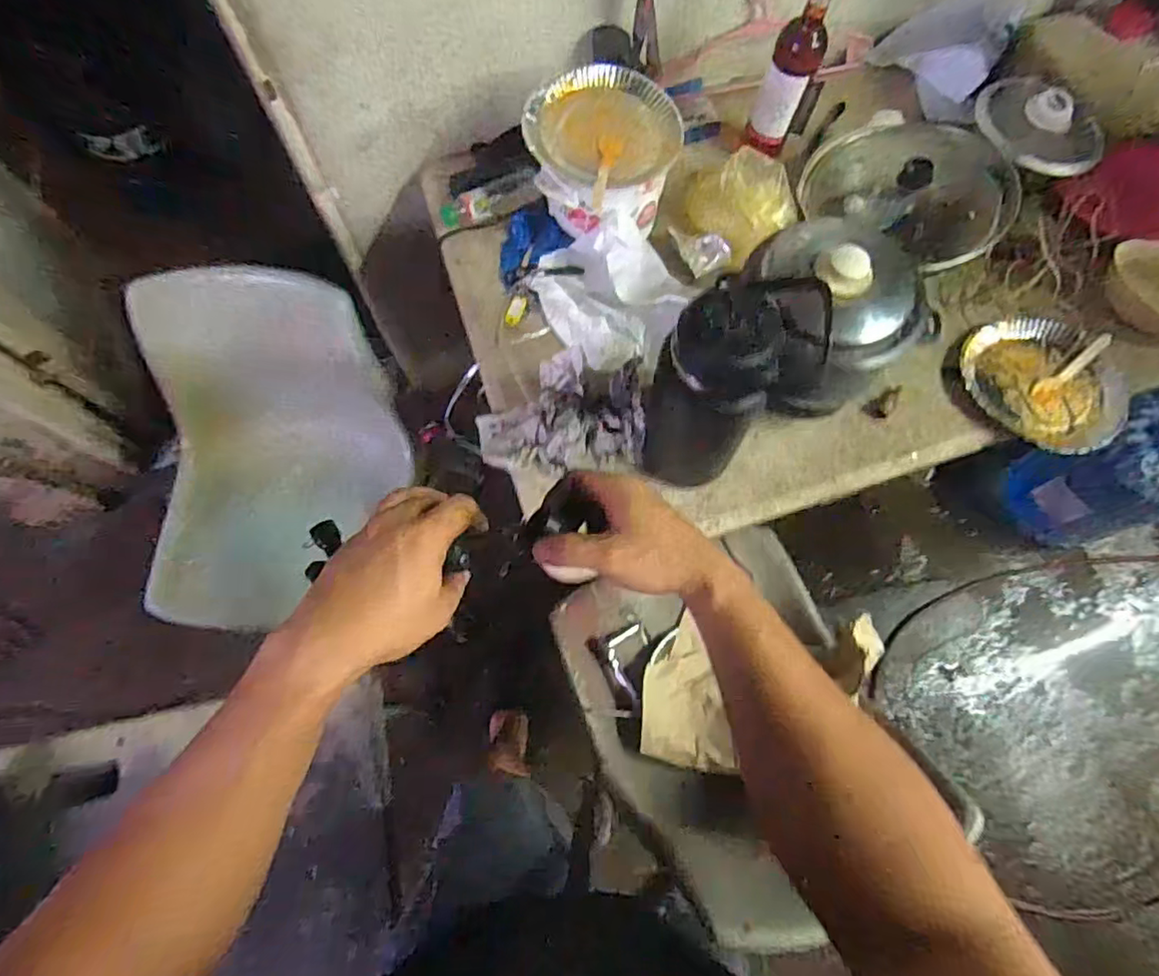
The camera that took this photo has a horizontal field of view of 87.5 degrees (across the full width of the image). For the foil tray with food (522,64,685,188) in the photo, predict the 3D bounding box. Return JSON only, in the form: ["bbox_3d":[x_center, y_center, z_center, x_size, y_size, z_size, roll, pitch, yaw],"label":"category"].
[{"bbox_3d":[0.036,-0.516,0.874,0.225,0.042,0.193,-3,70,-1],"label":"foil tray with food"}]

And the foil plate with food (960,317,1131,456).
[{"bbox_3d":[0.665,-0.145,0.866,0.199,0.029,0.211,0,70,0],"label":"foil plate with food"}]

